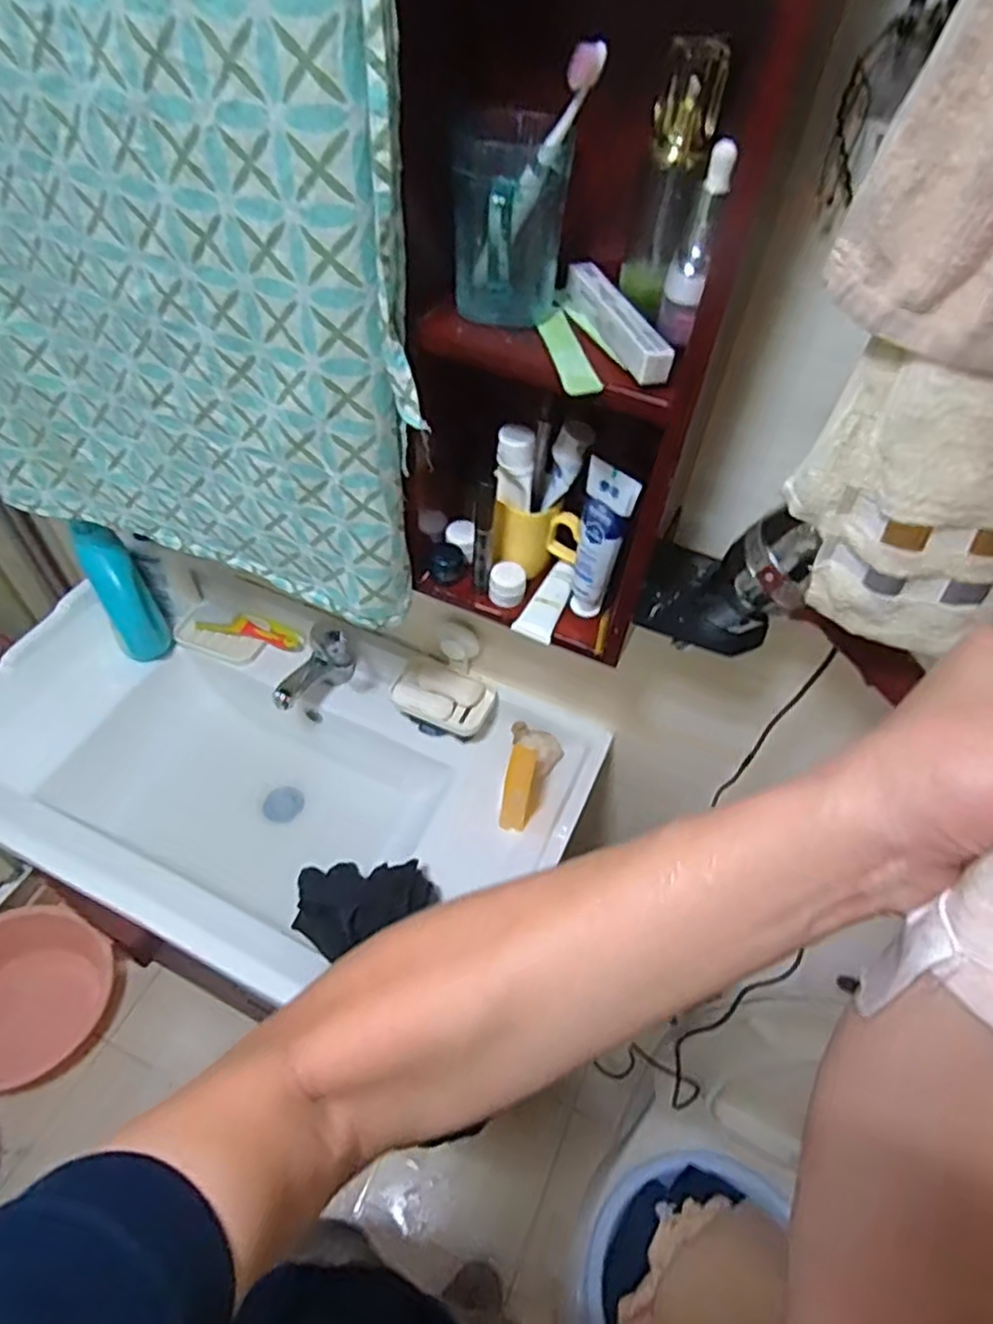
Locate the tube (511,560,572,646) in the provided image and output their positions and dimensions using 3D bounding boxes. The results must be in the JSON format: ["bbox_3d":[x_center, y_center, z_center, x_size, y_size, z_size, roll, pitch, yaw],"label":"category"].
[{"bbox_3d":[0.053,-0.062,0.706,0.036,0.018,0.099,21,53,12],"label":"tube"}]

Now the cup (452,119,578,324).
[{"bbox_3d":[0.010,-0.304,0.497,0.073,0.117,0.082,6,51,0],"label":"cup"}]

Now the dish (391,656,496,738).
[{"bbox_3d":[-0.074,0.049,0.980,0.137,0.044,0.071,21,53,11],"label":"dish"}]

